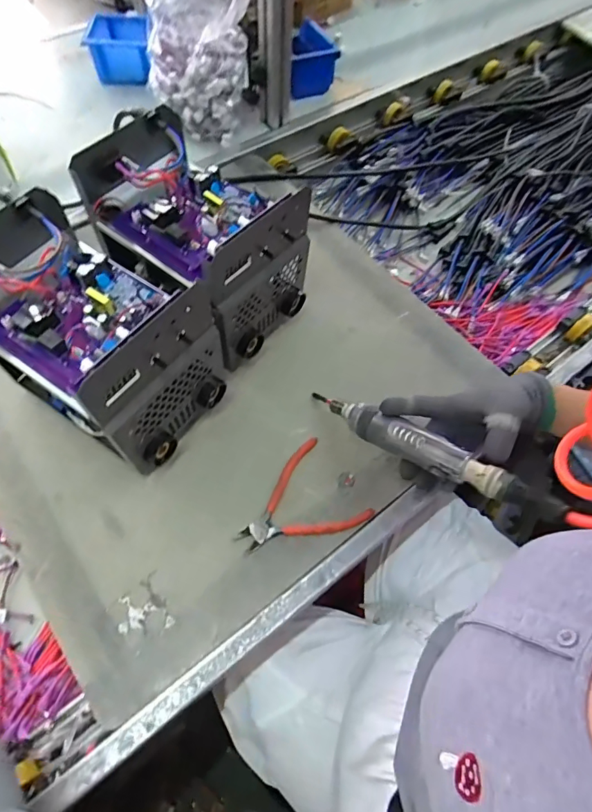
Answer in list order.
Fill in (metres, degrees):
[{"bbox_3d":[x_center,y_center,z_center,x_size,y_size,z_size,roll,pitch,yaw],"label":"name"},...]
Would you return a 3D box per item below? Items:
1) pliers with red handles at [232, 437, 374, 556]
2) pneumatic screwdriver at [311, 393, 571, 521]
[{"bbox_3d":[-0.003,0.112,0.517,0.137,0.009,0.112,-30,68,-18],"label":"pliers with red handles"},{"bbox_3d":[0.128,0.038,0.482,0.286,0.034,0.032,27,61,38],"label":"pneumatic screwdriver"}]

